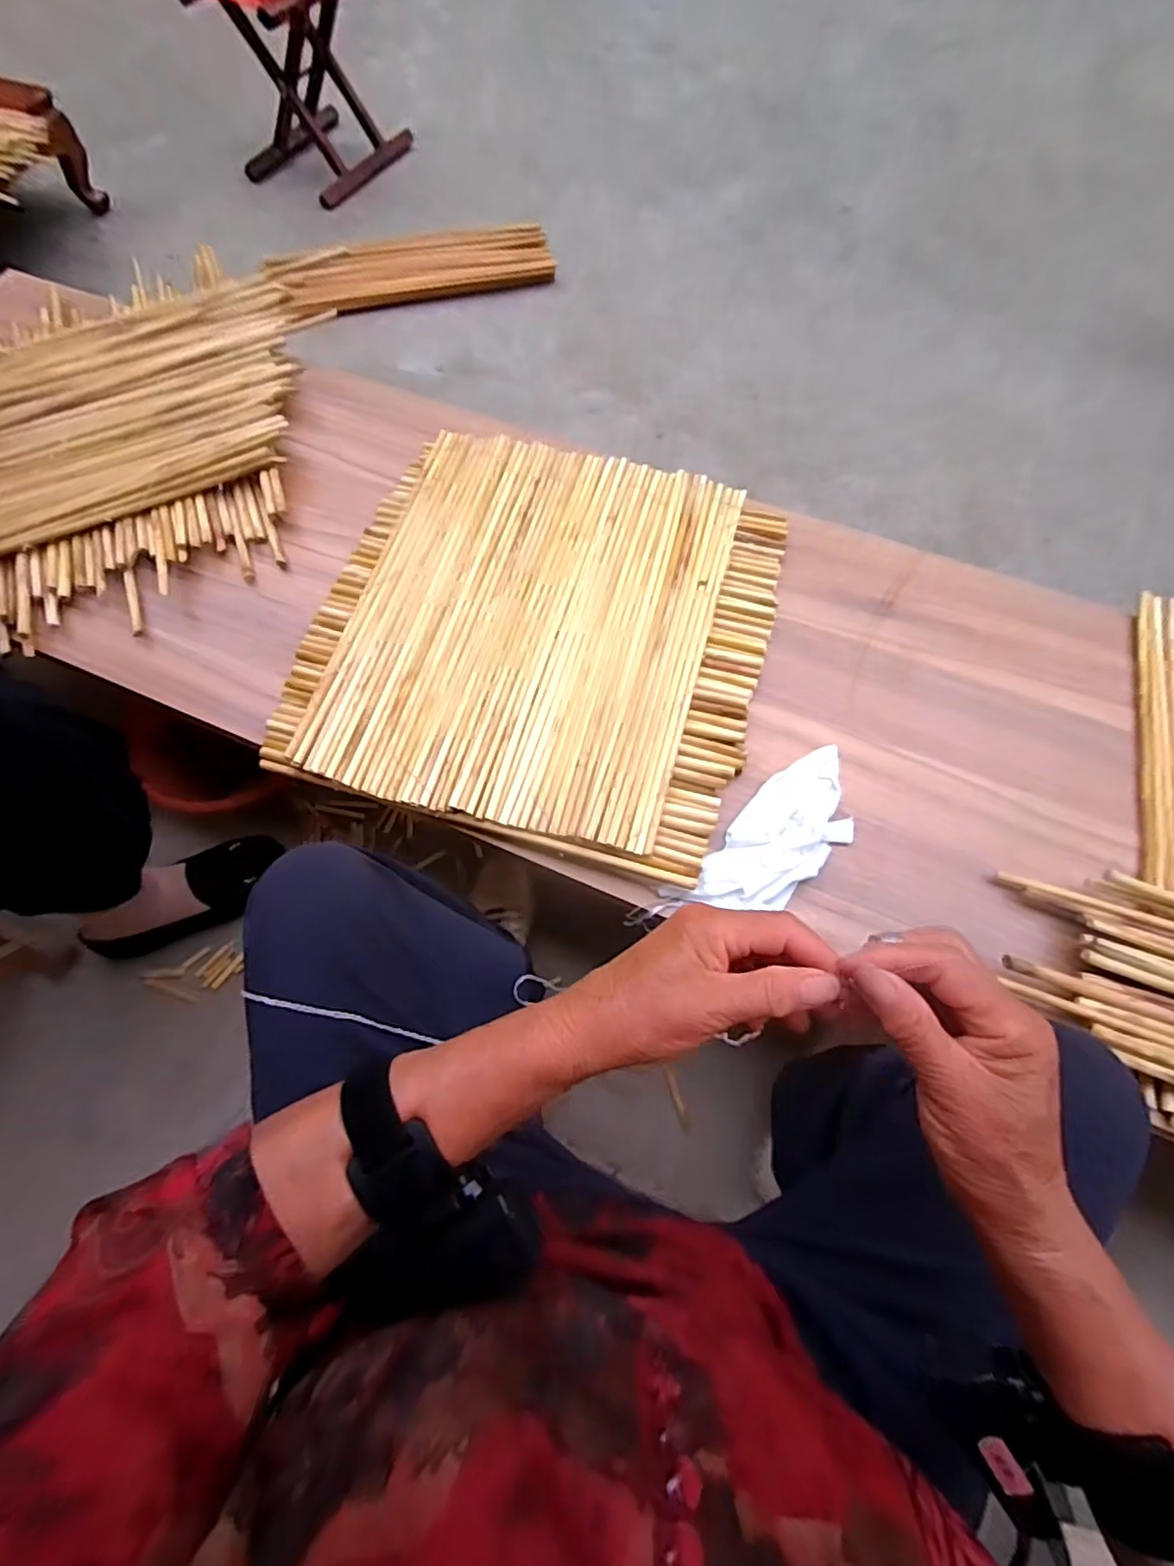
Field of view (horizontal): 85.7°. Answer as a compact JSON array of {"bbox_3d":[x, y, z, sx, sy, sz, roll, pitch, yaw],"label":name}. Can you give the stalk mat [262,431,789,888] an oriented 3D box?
[{"bbox_3d":[-0.046,-0.167,0.651,0.446,0.031,0.452,15,70,6],"label":"stalk mat"}]

